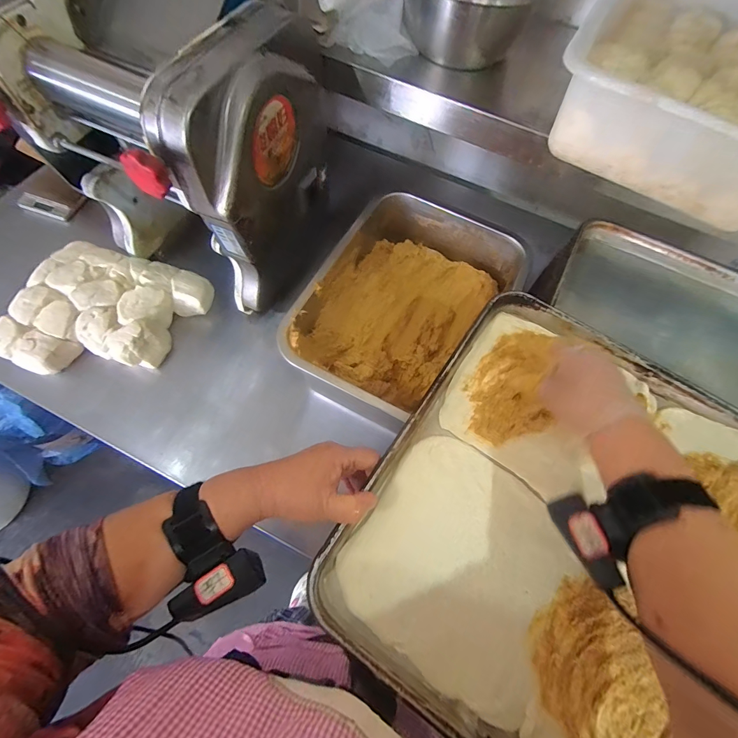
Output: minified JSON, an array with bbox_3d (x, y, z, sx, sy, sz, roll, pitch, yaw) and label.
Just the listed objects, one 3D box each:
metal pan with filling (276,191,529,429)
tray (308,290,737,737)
[{"bbox_3d":[0.057,-0.092,0.559,0.252,0.089,0.345,26,65,7],"label":"metal pan with filling"},{"bbox_3d":[0.295,0.207,0.333,0.603,0.041,0.399,33,71,10],"label":"tray"}]

